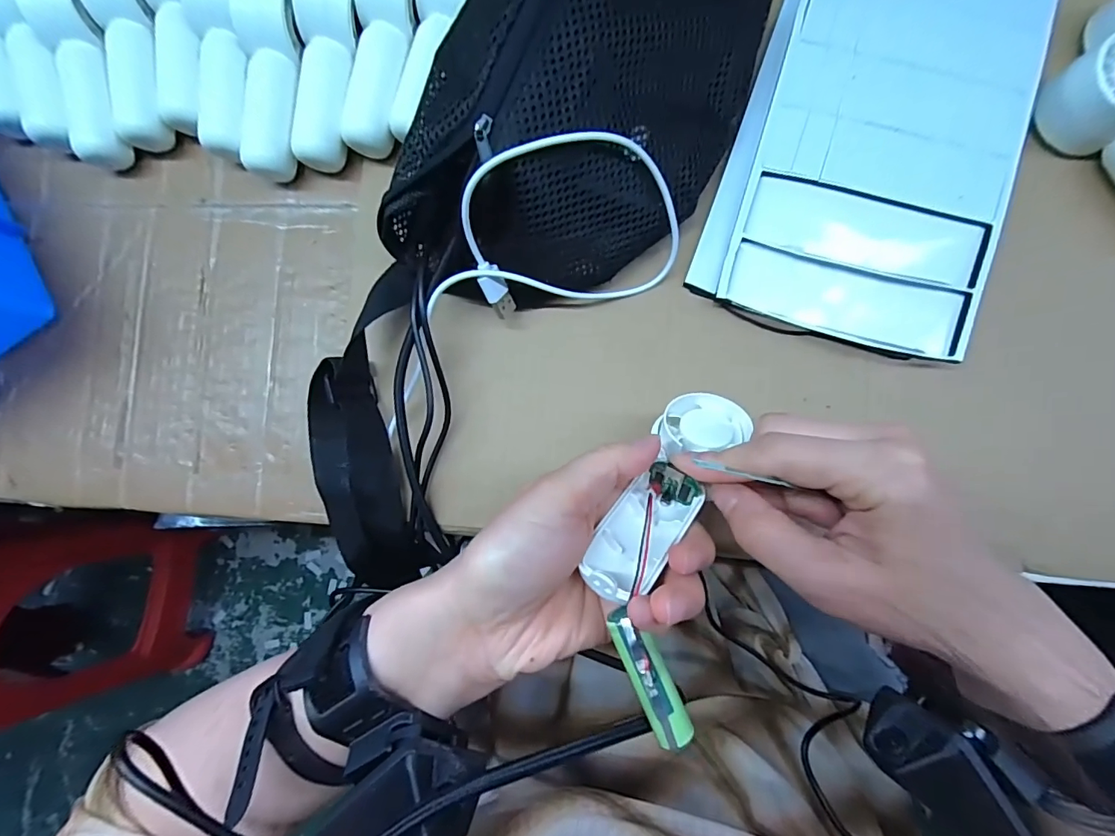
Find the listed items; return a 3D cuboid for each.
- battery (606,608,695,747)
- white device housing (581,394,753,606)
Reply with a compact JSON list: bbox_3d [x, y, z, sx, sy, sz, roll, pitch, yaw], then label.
[{"bbox_3d":[0.034,0.093,0.171,0.013,0.010,0.052,-23,84,2],"label":"battery"},{"bbox_3d":[0.050,0.028,0.207,0.032,0.024,0.108,36,65,3],"label":"white device housing"}]

